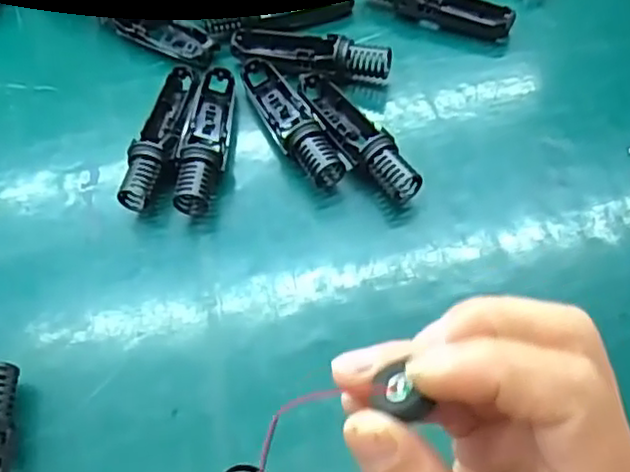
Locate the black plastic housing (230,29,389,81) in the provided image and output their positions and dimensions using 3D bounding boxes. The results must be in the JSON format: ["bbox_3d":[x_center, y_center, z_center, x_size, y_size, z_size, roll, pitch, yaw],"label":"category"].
[{"bbox_3d":[-0.006,-0.135,0.498,0.122,0.030,0.035,14,59,11],"label":"black plastic housing"}]

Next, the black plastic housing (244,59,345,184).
[{"bbox_3d":[-0.017,-0.080,0.465,0.029,0.032,0.120,-23,59,-11],"label":"black plastic housing"}]

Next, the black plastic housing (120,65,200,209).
[{"bbox_3d":[-0.106,-0.072,0.464,0.029,0.030,0.124,6,58,7],"label":"black plastic housing"}]

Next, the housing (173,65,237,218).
[{"bbox_3d":[-0.076,-0.068,0.461,0.029,0.033,0.124,0,57,3],"label":"housing"}]

